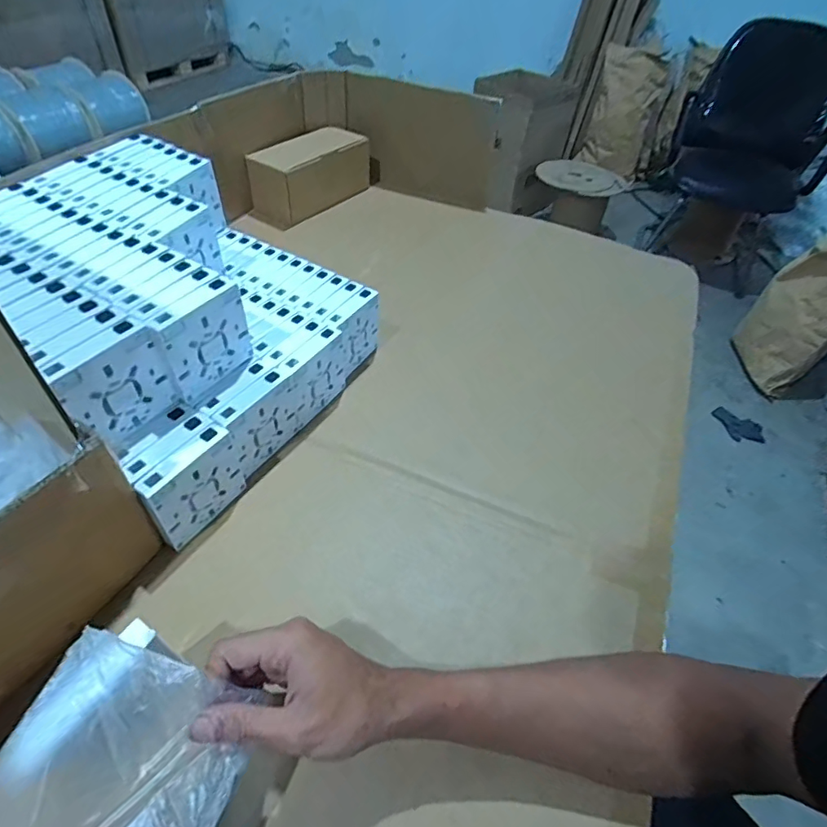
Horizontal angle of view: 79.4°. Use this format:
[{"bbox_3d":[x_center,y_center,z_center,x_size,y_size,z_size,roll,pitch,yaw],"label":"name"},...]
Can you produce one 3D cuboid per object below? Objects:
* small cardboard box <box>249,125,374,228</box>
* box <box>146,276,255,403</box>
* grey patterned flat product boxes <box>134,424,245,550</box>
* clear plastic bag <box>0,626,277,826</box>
[{"bbox_3d":[-0.178,-0.431,0.893,0.101,0.104,0.213,32,52,22],"label":"small cardboard box"},{"bbox_3d":[-0.188,-0.069,0.458,0.023,0.088,0.093,29,51,20],"label":"box"},{"bbox_3d":[-0.195,0.065,0.449,0.023,0.083,0.089,27,50,18],"label":"grey patterned flat product boxes"},{"bbox_3d":[-0.152,0.192,0.264,0.122,0.019,0.115,31,60,-24],"label":"clear plastic bag"}]

